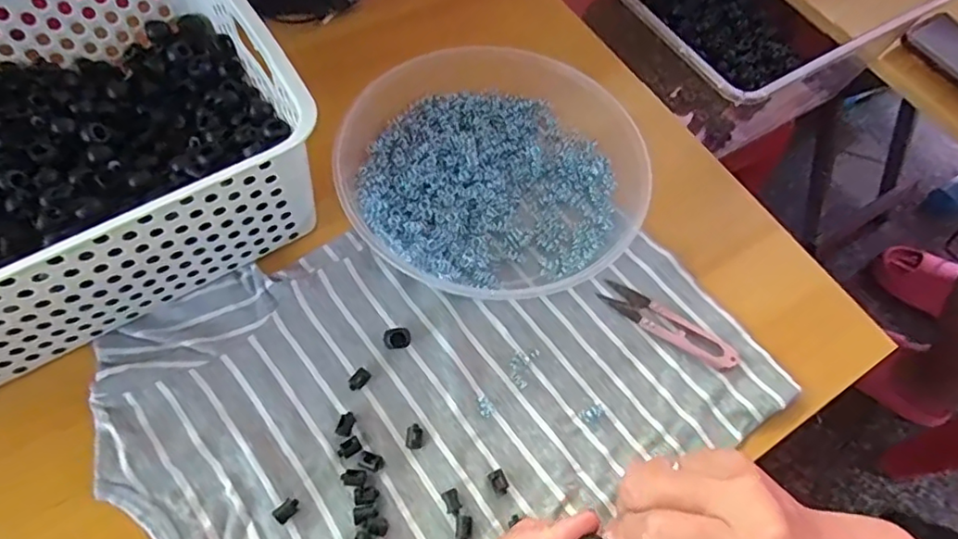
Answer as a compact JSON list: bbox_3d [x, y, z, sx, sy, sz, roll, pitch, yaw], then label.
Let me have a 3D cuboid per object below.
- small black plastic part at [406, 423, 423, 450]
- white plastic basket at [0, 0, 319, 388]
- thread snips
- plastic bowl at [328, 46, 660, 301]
[{"bbox_3d":[-0.041,0.105,0.356,0.010,0.005,0.015,-1,65,-4],"label":"small black plastic part"},{"bbox_3d":[-0.270,-0.064,0.358,0.303,0.107,0.204,-30,69,-19],"label":"white plastic basket"},{"bbox_3d":[0.135,0.039,0.405,0.102,0.009,0.023,32,64,11],"label":"thread snips"},{"bbox_3d":[0.013,-0.080,0.431,0.228,0.032,0.214,1,65,-3],"label":"plastic bowl"}]

